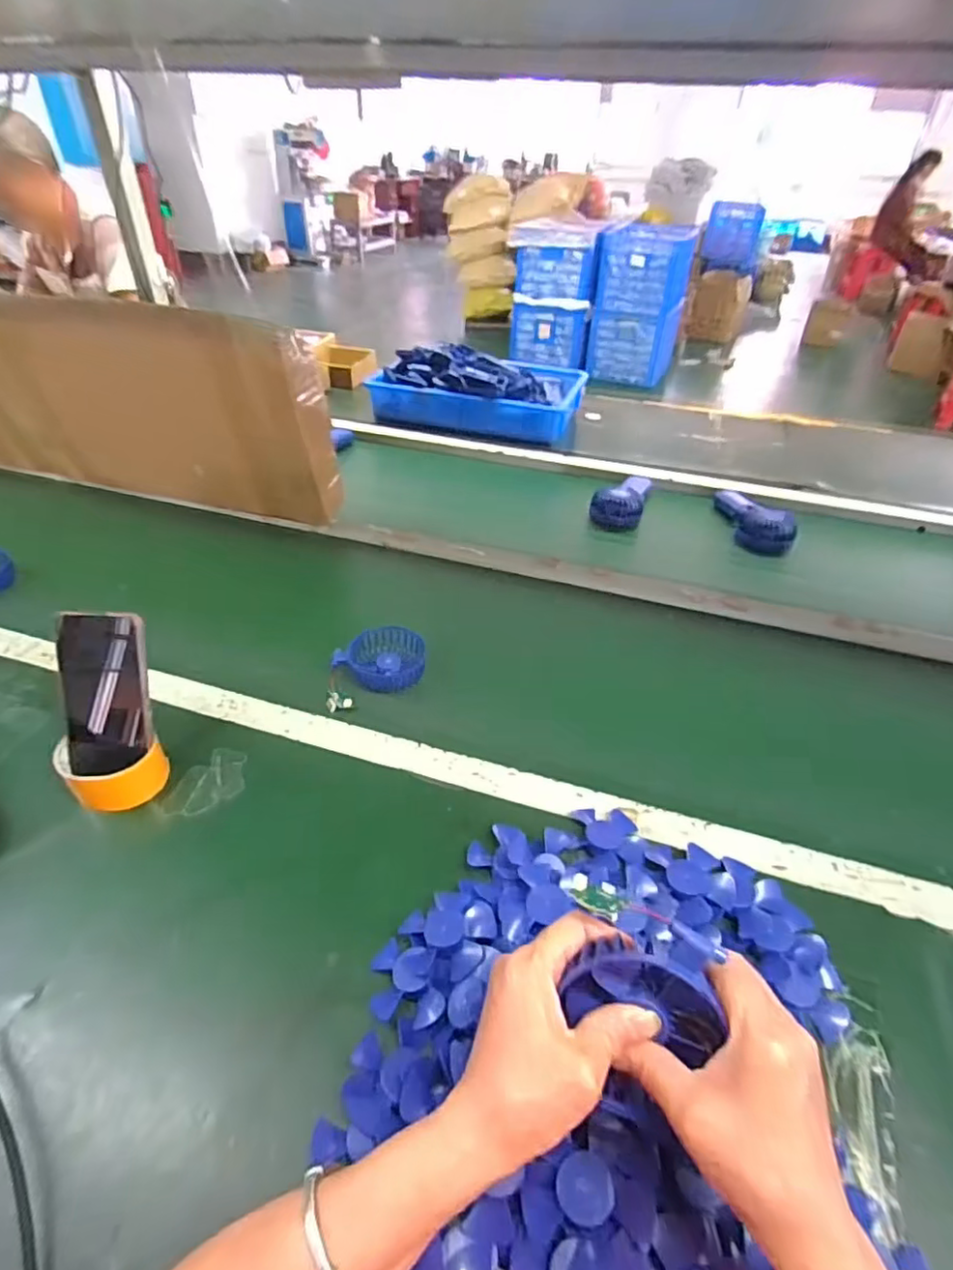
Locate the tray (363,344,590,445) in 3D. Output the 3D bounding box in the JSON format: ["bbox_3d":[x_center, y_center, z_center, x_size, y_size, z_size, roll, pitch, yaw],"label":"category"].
[{"bbox_3d":[0.009,-0.526,1.279,0.415,0.119,0.247,11,40,10],"label":"tray"}]

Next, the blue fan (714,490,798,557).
[{"bbox_3d":[0.457,-0.196,1.035,0.058,0.079,0.174,-15,46,-20],"label":"blue fan"}]

